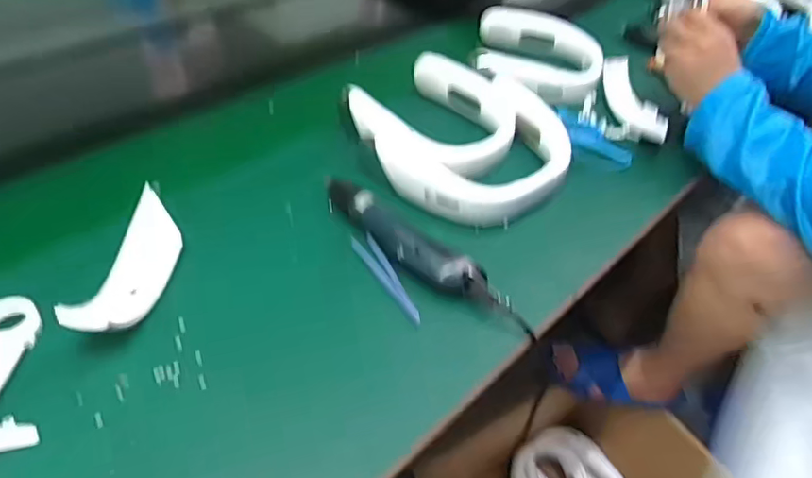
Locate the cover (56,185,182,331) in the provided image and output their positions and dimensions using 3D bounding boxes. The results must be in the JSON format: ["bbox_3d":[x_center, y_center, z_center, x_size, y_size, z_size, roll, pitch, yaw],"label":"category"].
[{"bbox_3d":[-0.248,0.020,0.496,0.053,0.050,0.183,4,45,-4],"label":"cover"}]

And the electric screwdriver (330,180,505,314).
[{"bbox_3d":[-0.003,0.002,0.554,0.231,0.033,0.041,34,51,24],"label":"electric screwdriver"}]

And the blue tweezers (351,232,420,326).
[{"bbox_3d":[-0.020,0.036,0.534,0.020,0.009,0.119,-18,51,-24],"label":"blue tweezers"}]

